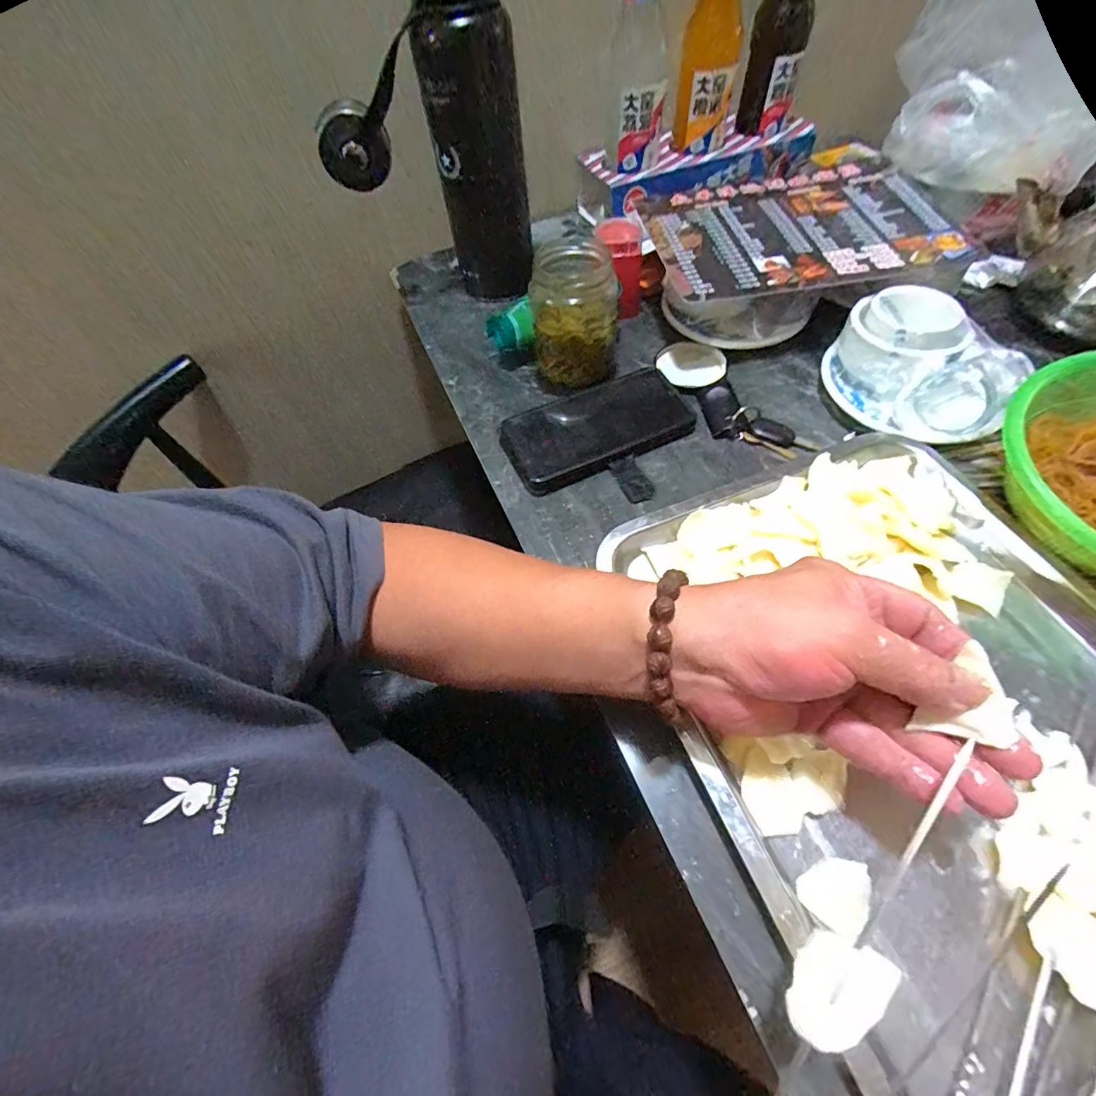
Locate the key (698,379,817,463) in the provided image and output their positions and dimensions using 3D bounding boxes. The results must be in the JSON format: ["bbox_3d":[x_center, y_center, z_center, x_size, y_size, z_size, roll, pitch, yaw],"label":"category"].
[{"bbox_3d":[0.174,-0.110,0.428,0.053,0.020,0.102,-35,62,-16],"label":"key"}]

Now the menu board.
[{"bbox_3d":[0.238,-0.315,0.477,0.272,0.010,0.210,-17,60,-5],"label":"menu board"}]

